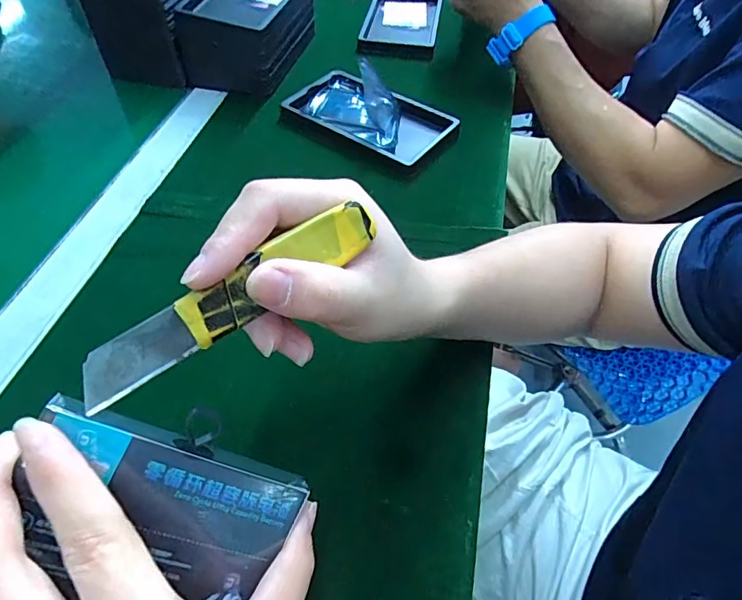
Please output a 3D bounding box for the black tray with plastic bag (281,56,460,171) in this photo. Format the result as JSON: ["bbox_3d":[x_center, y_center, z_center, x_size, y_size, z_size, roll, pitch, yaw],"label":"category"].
[{"bbox_3d":[-0.002,-0.188,0.480,0.162,0.036,0.089,31,58,21],"label":"black tray with plastic bag"}]

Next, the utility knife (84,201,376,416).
[{"bbox_3d":[-0.051,-0.001,0.177,0.111,0.019,0.013,-35,17,-15],"label":"utility knife"}]

